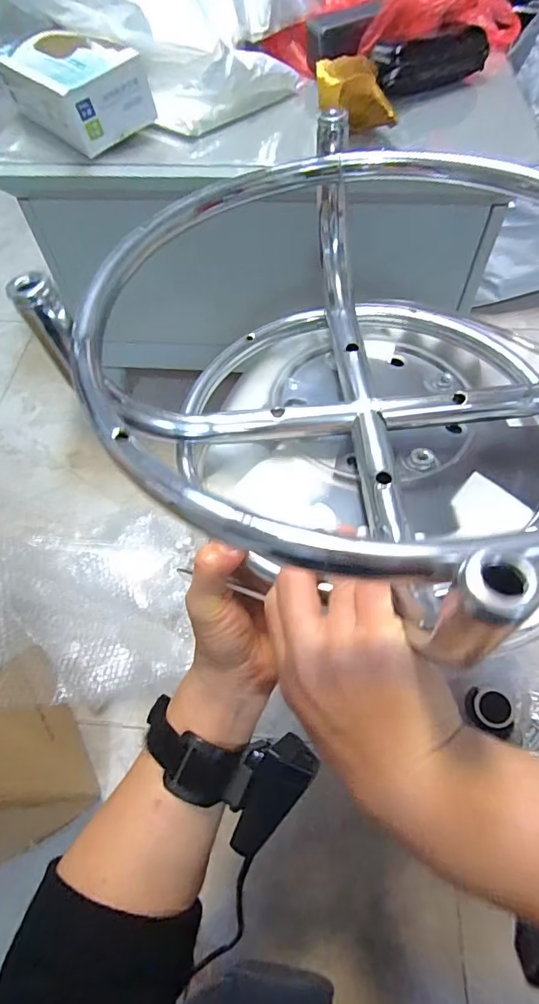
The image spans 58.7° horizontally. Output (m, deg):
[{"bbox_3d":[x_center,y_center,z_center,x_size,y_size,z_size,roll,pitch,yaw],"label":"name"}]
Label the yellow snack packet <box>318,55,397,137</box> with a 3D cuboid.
[{"bbox_3d":[0.099,-0.466,0.547,0.069,0.042,0.132,-9,59,-2],"label":"yellow snack packet"}]

